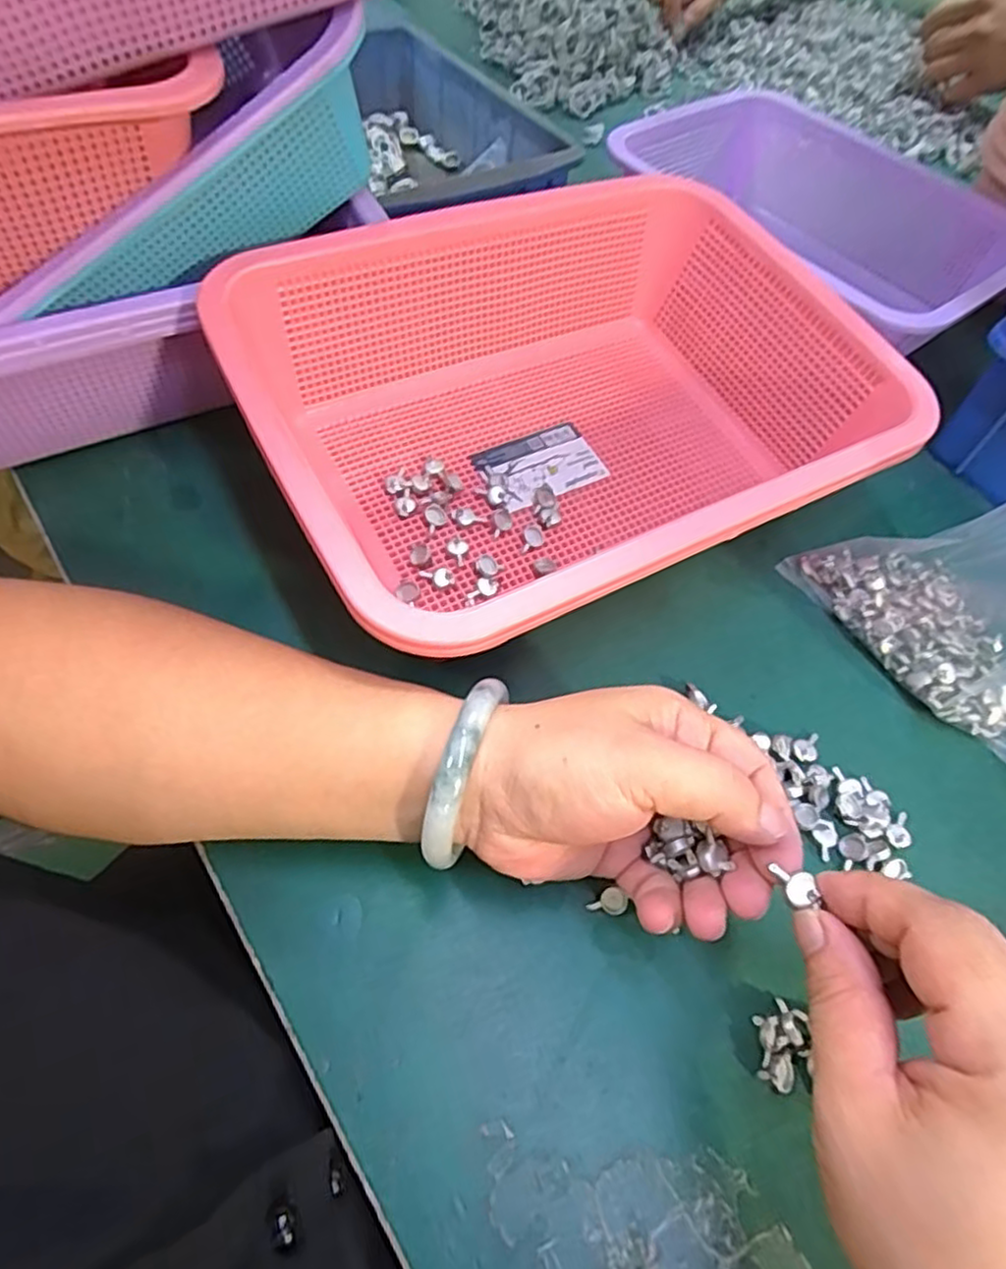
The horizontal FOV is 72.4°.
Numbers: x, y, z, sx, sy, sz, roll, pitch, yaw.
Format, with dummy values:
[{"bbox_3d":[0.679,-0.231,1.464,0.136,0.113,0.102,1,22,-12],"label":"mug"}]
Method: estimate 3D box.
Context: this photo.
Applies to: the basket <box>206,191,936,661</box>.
[{"bbox_3d":[0.035,-0.110,0.349,0.298,0.096,0.223,-24,64,-18],"label":"basket"}]

